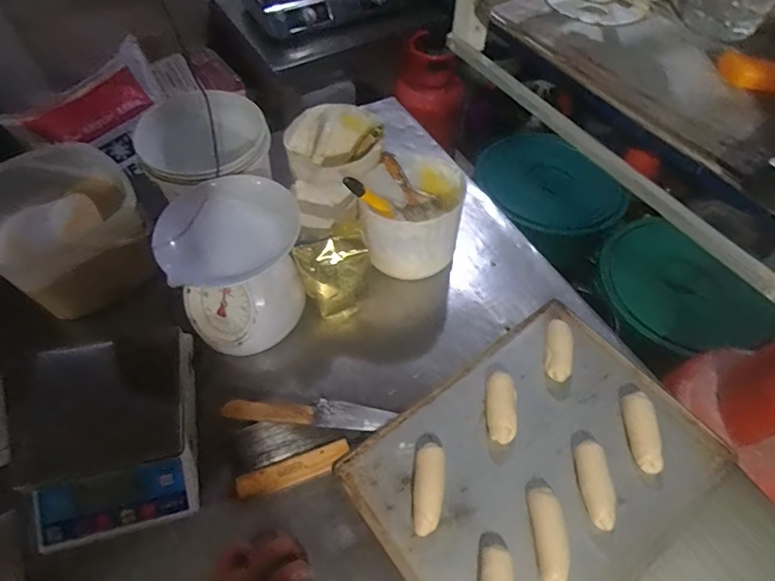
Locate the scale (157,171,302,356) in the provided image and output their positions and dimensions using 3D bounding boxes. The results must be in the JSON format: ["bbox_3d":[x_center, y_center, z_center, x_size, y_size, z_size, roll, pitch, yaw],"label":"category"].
[{"bbox_3d":[-0.226,-0.045,0.711,0.189,0.176,0.199,0,56,-1],"label":"scale"}]

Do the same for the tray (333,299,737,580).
[{"bbox_3d":[0.206,0.226,0.628,0.445,0.042,0.328,-32,62,-21],"label":"tray"}]

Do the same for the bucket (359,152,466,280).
[{"bbox_3d":[0.039,-0.120,0.793,0.151,0.143,0.154,0,56,-1],"label":"bucket"}]

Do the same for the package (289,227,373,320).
[{"bbox_3d":[-0.081,-0.024,0.740,0.107,0.140,0.053,-35,63,-22],"label":"package"}]

